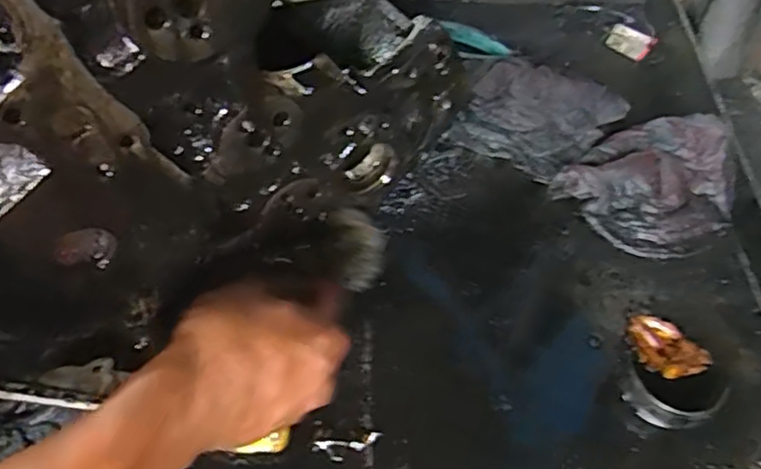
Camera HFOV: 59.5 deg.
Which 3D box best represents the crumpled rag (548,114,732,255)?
[{"bbox_3d":[0.239,-0.048,0.578,0.137,0.045,0.127,-29,60,-21],"label":"crumpled rag"}]

